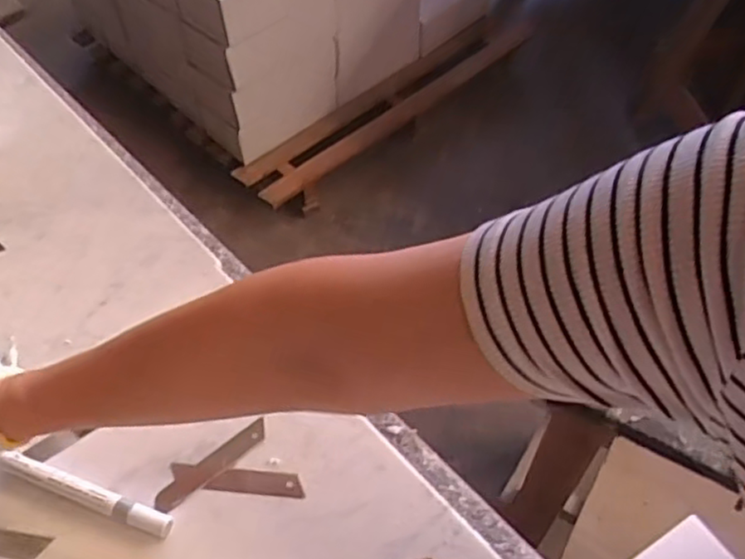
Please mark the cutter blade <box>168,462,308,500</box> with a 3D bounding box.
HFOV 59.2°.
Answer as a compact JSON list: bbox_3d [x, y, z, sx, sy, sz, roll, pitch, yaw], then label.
[{"bbox_3d":[-0.100,0.149,0.489,0.099,0.004,0.018,5,57,4],"label":"cutter blade"}]

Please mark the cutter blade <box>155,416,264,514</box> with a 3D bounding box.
[{"bbox_3d":[-0.120,0.140,0.495,0.094,0.005,0.019,-36,63,-23],"label":"cutter blade"}]

